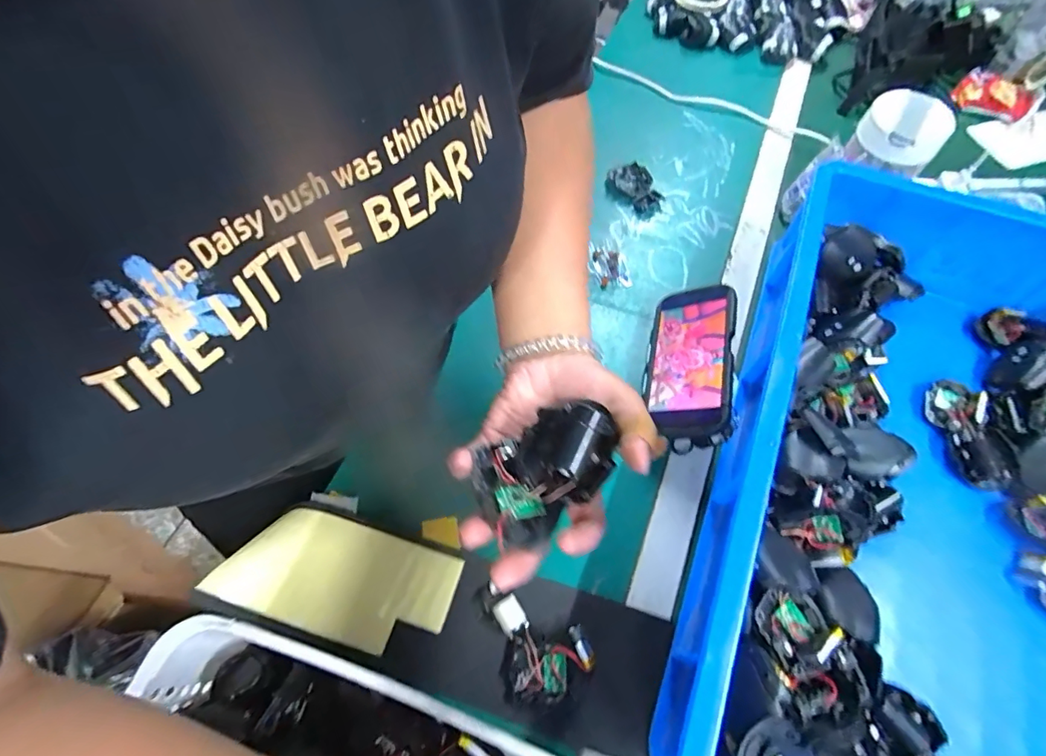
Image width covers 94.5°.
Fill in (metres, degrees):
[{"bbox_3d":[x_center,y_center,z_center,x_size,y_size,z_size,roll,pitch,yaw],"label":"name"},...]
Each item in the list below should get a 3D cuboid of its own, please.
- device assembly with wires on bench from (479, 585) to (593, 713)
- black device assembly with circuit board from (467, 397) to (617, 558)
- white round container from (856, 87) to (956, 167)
[{"bbox_3d":[0.011,0.213,0.398,0.075,0.018,0.092,-16,62,-7],"label":"device assembly with wires on bench"},{"bbox_3d":[0.012,0.050,0.269,0.079,0.031,0.053,-36,67,-17],"label":"black device assembly with circuit board"},{"bbox_3d":[0.415,-0.273,0.526,0.081,0.041,0.081,0,61,1],"label":"white round container"}]

